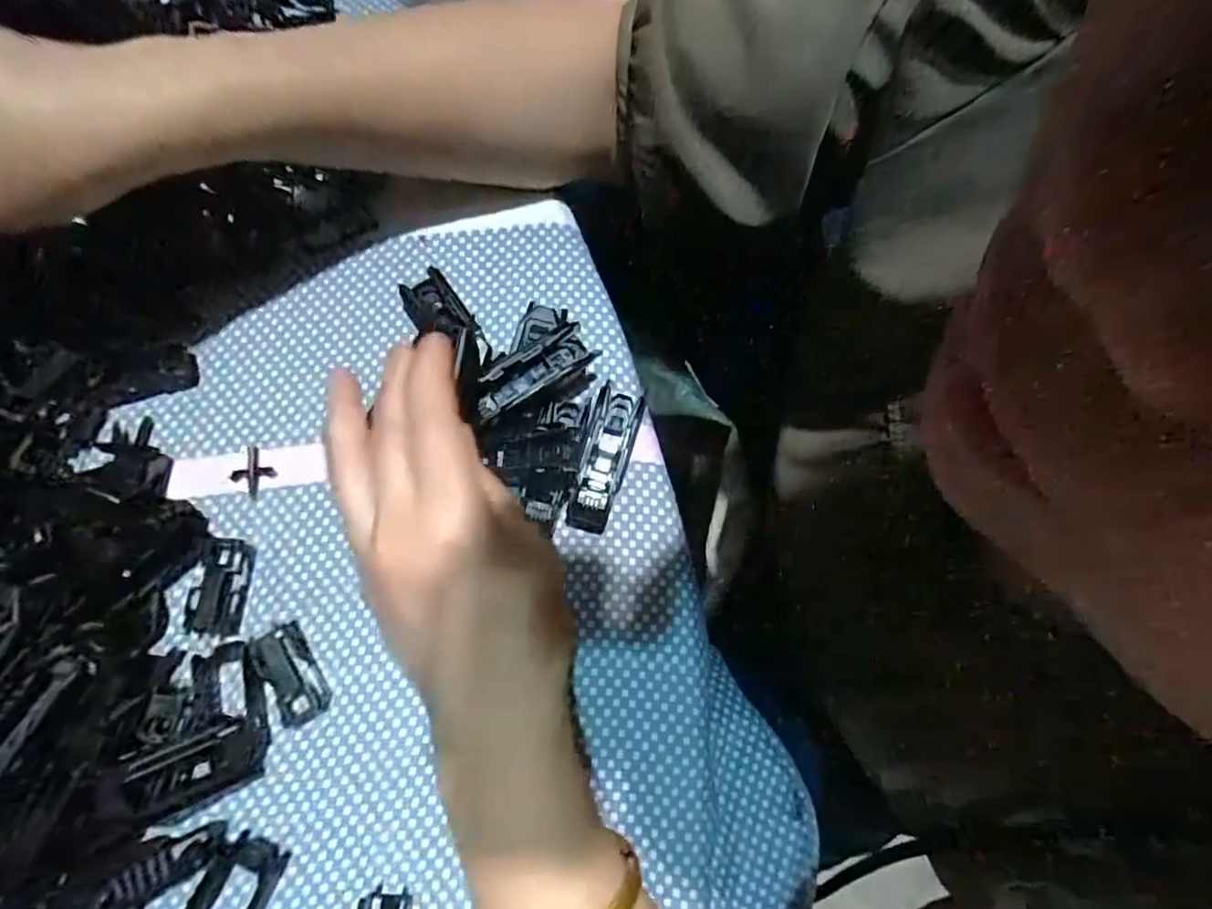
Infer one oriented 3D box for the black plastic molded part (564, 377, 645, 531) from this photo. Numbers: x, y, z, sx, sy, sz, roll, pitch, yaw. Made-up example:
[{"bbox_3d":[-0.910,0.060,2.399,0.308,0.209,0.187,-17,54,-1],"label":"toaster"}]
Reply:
[{"bbox_3d":[-0.001,0.001,0.278,0.020,0.012,0.066,17,76,3],"label":"black plastic molded part"}]

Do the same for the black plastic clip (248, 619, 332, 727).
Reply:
[{"bbox_3d":[-0.133,0.092,0.255,0.021,0.004,0.040,-31,79,-9],"label":"black plastic clip"}]

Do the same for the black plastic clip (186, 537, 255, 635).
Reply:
[{"bbox_3d":[-0.166,0.057,0.264,0.020,0.004,0.040,6,76,0],"label":"black plastic clip"}]

